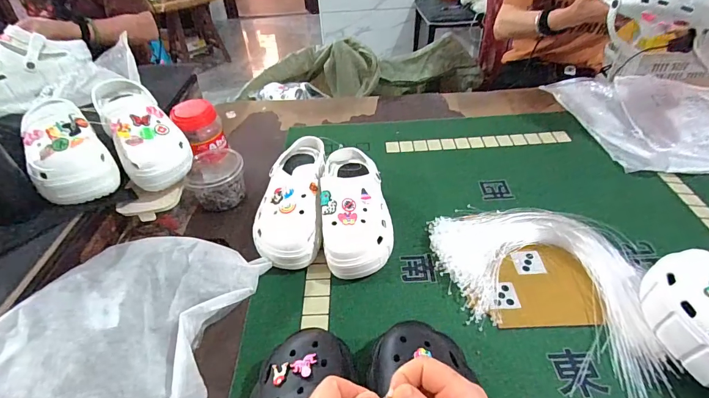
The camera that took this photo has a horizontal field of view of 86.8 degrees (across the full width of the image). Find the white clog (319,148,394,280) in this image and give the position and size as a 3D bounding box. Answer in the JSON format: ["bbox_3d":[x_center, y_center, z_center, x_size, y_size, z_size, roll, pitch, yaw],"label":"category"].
[{"bbox_3d":[0.001,0.019,0.634,0.108,0.097,0.229,-5,42,-3],"label":"white clog"}]

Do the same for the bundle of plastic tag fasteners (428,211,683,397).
[{"bbox_3d":[0.270,0.105,0.551,0.349,0.045,0.213,32,52,32],"label":"bundle of plastic tag fasteners"}]

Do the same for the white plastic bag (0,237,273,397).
[{"bbox_3d":[-0.282,0.176,0.492,0.263,0.105,0.291,2,42,5],"label":"white plastic bag"}]

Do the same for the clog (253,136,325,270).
[{"bbox_3d":[-0.111,-0.003,0.649,0.113,0.088,0.242,-2,42,1],"label":"clog"}]

